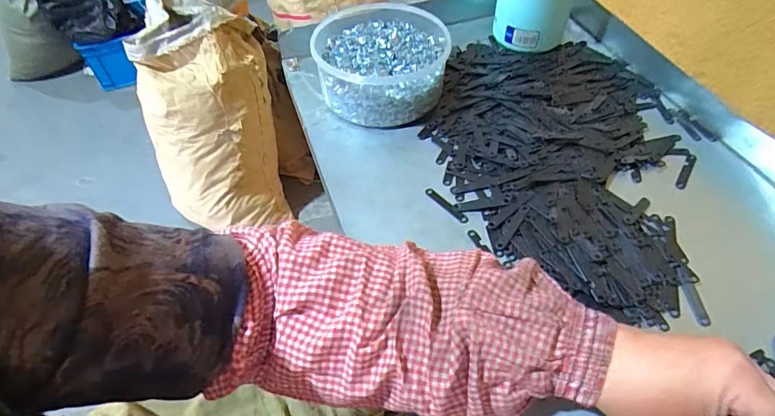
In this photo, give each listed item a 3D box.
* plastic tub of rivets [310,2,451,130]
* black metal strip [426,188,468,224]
[{"bbox_3d":[-0.006,-0.168,0.530,0.150,0.060,0.156,0,50,0],"label":"plastic tub of rivets"},{"bbox_3d":[0.056,-0.002,0.434,0.008,0.004,0.050,-34,58,-24],"label":"black metal strip"}]

